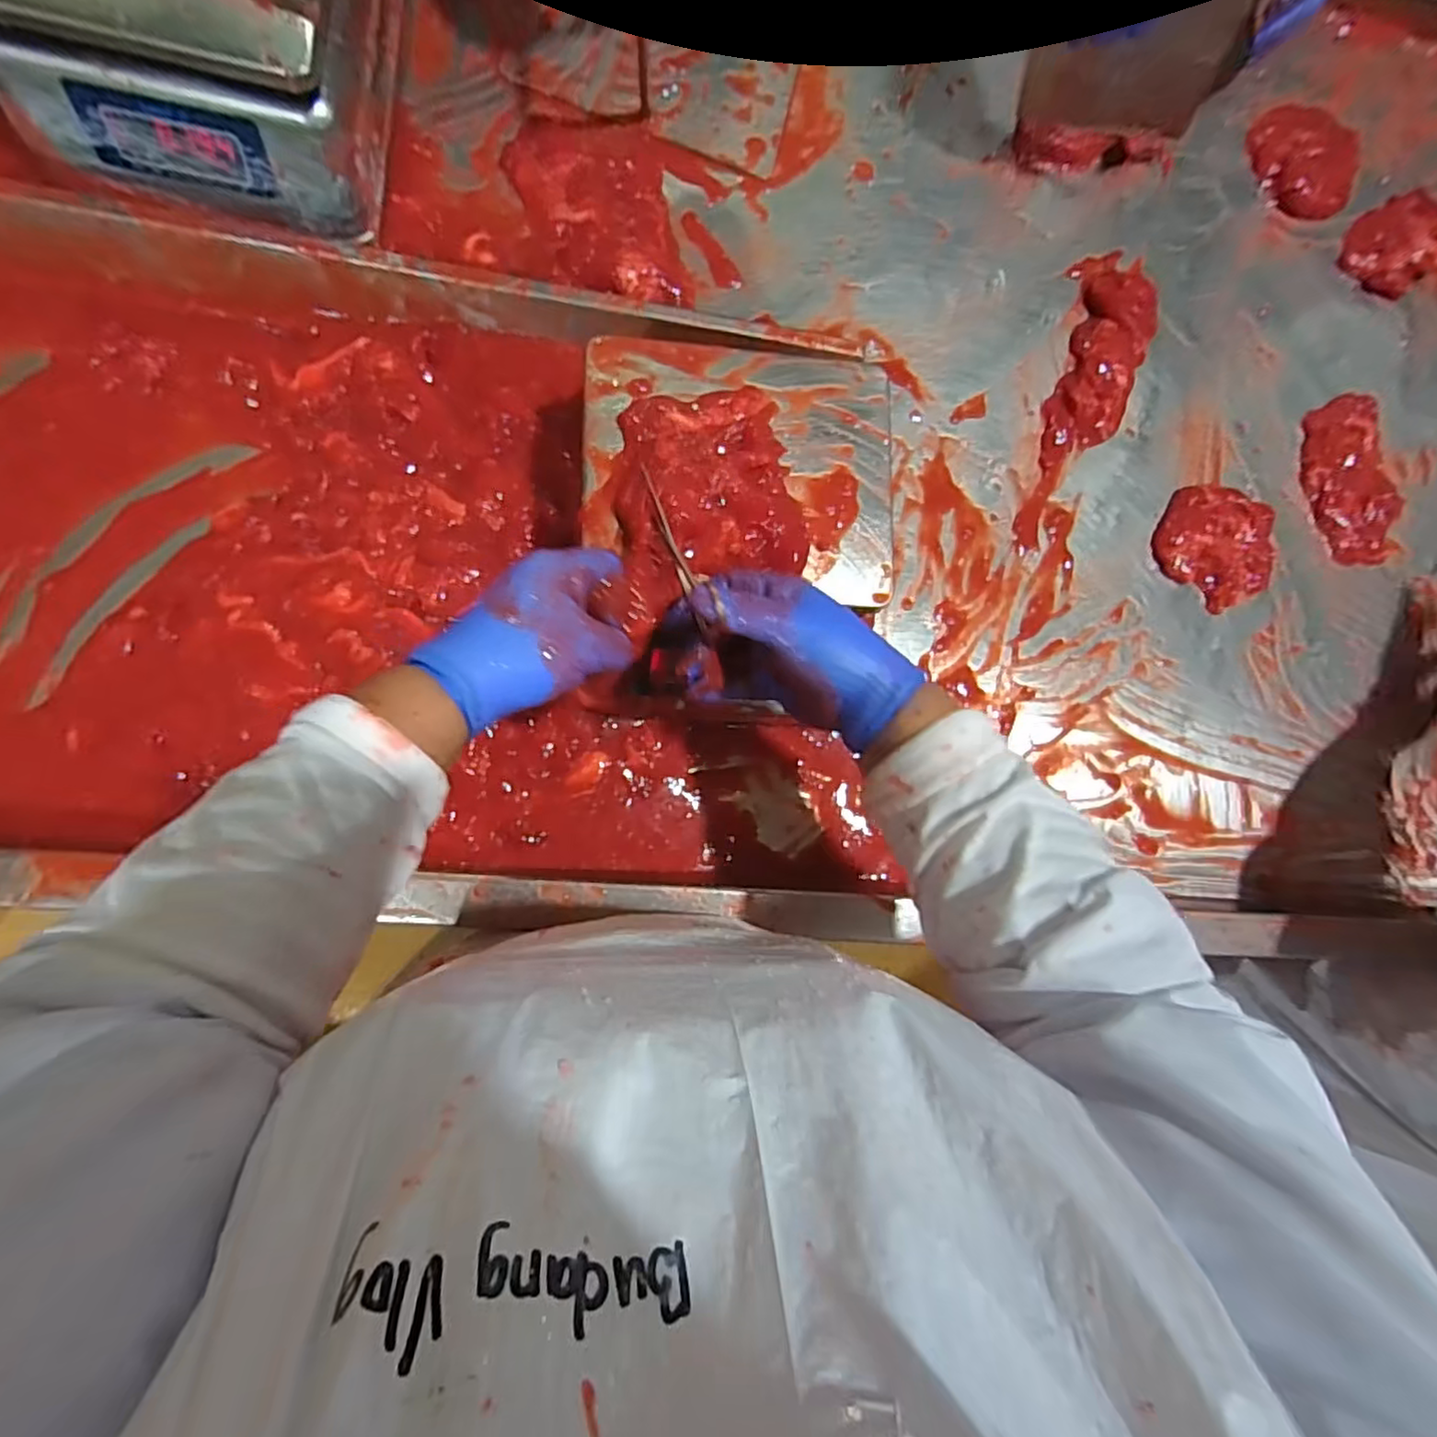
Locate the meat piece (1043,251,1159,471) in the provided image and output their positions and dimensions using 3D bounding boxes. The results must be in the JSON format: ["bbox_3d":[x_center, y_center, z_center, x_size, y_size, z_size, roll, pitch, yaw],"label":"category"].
[{"bbox_3d":[0.392,-0.364,0.657,0.089,0.032,0.226,13,85,-7],"label":"meat piece"}]

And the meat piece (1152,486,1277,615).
[{"bbox_3d":[0.514,-0.173,0.667,0.128,0.024,0.117,0,87,-8],"label":"meat piece"}]

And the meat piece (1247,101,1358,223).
[{"bbox_3d":[0.621,-0.601,0.692,0.106,0.027,0.125,-11,89,-9],"label":"meat piece"}]

